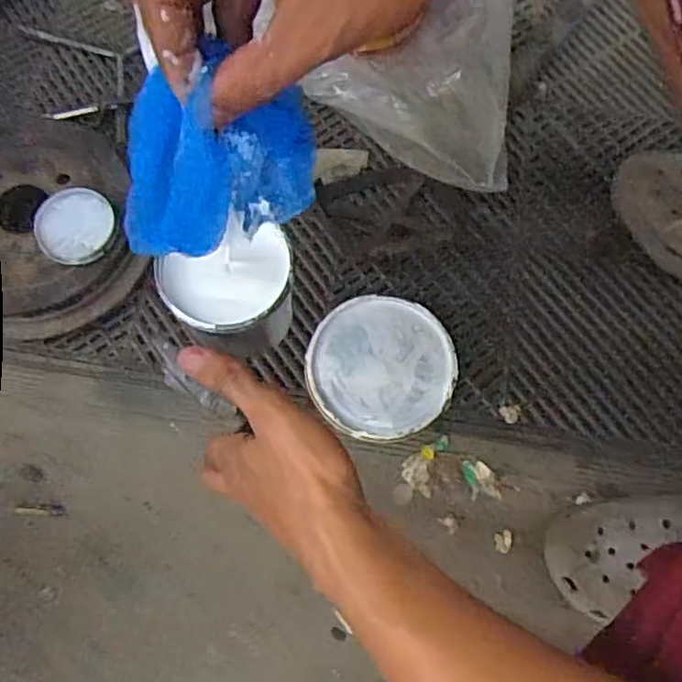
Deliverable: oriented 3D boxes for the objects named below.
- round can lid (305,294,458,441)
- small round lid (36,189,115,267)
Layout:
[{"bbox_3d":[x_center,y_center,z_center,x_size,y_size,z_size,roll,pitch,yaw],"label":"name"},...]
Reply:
[{"bbox_3d":[0.042,0.026,0.673,0.149,0.014,0.146,0,71,-1],"label":"round can lid"},{"bbox_3d":[-0.260,-0.113,0.640,0.074,0.013,0.080,-39,76,-13],"label":"small round lid"}]

